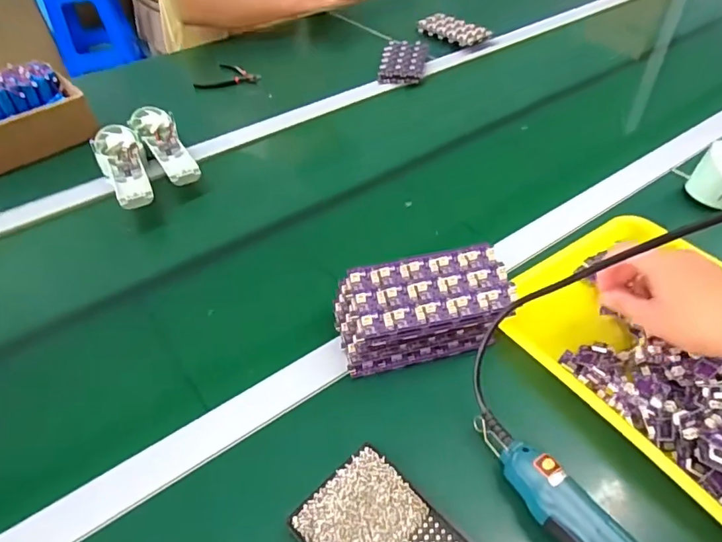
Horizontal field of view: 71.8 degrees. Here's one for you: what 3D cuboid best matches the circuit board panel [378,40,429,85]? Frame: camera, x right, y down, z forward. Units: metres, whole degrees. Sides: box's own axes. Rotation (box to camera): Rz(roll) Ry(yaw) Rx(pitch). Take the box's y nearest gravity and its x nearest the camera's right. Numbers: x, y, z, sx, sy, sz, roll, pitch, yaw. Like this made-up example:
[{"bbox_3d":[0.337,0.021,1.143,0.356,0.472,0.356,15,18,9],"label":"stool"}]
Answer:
[{"bbox_3d":[0.080,-0.392,0.930,0.081,0.024,0.147,5,46,8],"label":"circuit board panel"}]

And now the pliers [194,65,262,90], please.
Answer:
[{"bbox_3d":[-0.245,-0.356,0.927,0.107,0.017,0.088,21,50,21],"label":"pliers"}]

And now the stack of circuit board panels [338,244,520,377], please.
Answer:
[{"bbox_3d":[0.058,0.037,0.483,0.157,0.069,0.083,-11,46,-9],"label":"stack of circuit board panels"}]

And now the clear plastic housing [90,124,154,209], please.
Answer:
[{"bbox_3d":[-0.320,-0.145,0.673,0.058,0.027,0.175,-23,49,-19],"label":"clear plastic housing"}]

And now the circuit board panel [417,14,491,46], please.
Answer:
[{"bbox_3d":[0.190,-0.501,1.031,0.071,0.030,0.150,-27,50,-22],"label":"circuit board panel"}]

